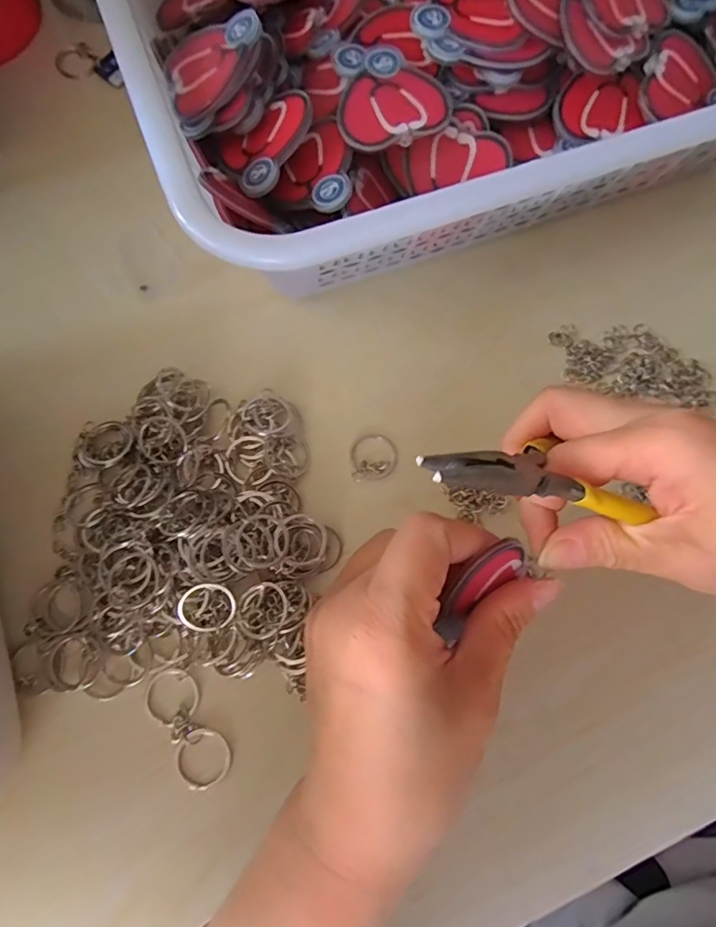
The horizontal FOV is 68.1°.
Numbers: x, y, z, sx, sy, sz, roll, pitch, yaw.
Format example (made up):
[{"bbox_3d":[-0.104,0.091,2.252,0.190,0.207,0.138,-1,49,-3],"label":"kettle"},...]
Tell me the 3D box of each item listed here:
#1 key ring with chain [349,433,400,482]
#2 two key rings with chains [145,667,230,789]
[{"bbox_3d":[0.008,-0.004,0.271,0.025,0.004,0.025,0,75,-1],"label":"key ring with chain"},{"bbox_3d":[-0.077,0.118,0.237,0.024,0.004,0.053,-31,77,-9],"label":"two key rings with chains"}]

